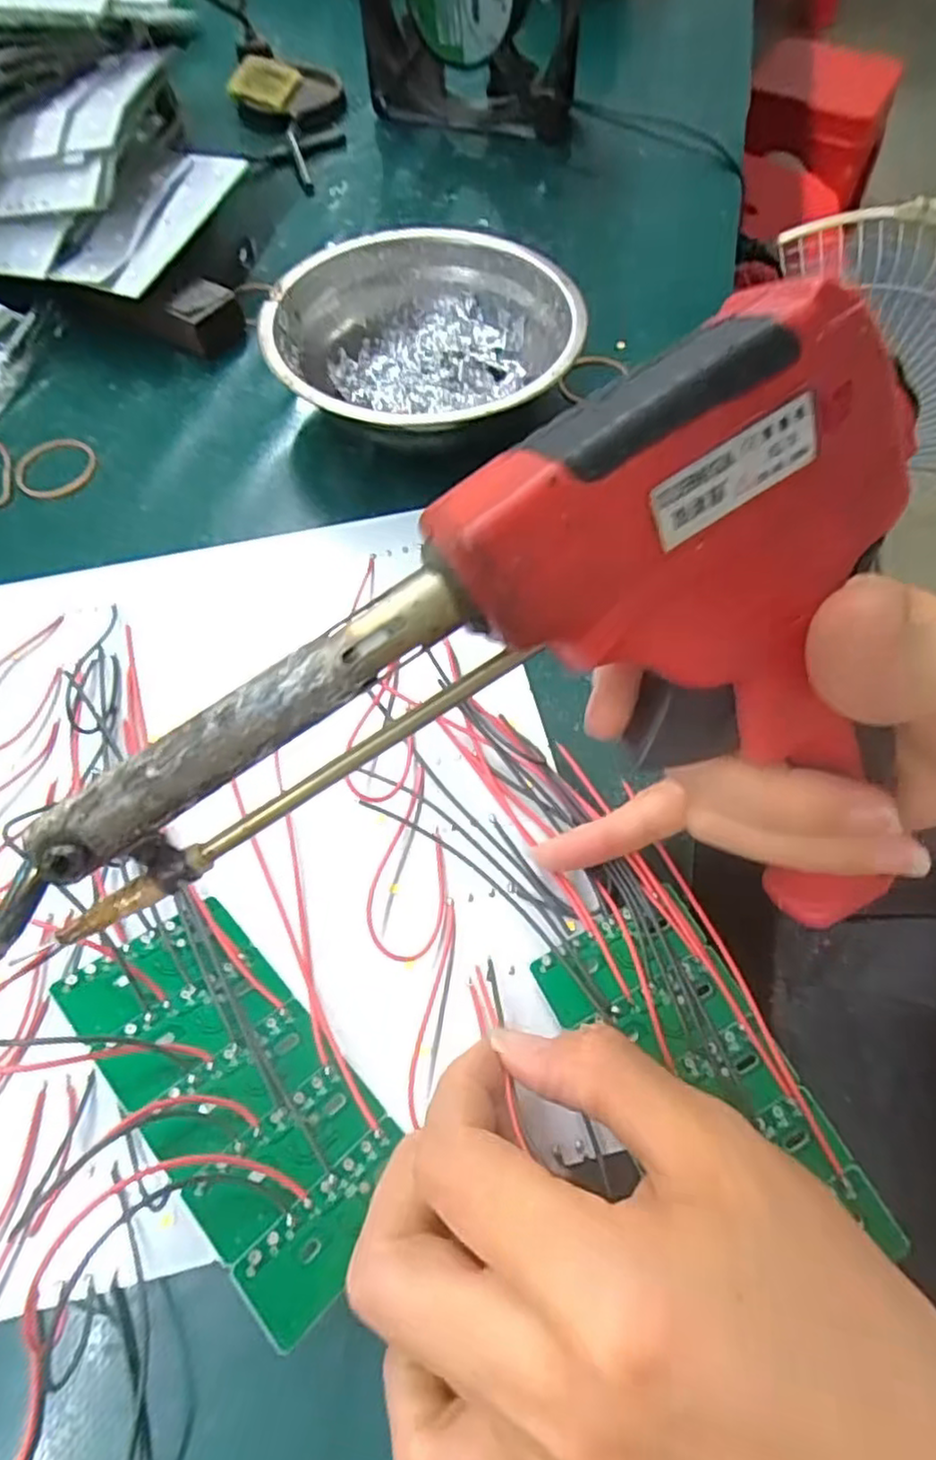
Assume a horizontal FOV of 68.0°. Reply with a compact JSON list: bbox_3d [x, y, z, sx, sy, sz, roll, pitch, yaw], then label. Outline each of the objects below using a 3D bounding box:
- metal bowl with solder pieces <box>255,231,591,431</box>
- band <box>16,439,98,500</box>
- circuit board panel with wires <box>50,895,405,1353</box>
[{"bbox_3d":[-0.018,-0.158,0.295,0.122,0.042,0.127,-1,63,1],"label":"metal bowl with solder pieces"},{"bbox_3d":[-0.177,-0.113,0.296,0.033,0.004,0.035,-1,63,1],"label":"band"},{"bbox_3d":[-0.058,0.088,0.176,0.100,0.004,0.047,43,44,19],"label":"circuit board panel with wires"}]

